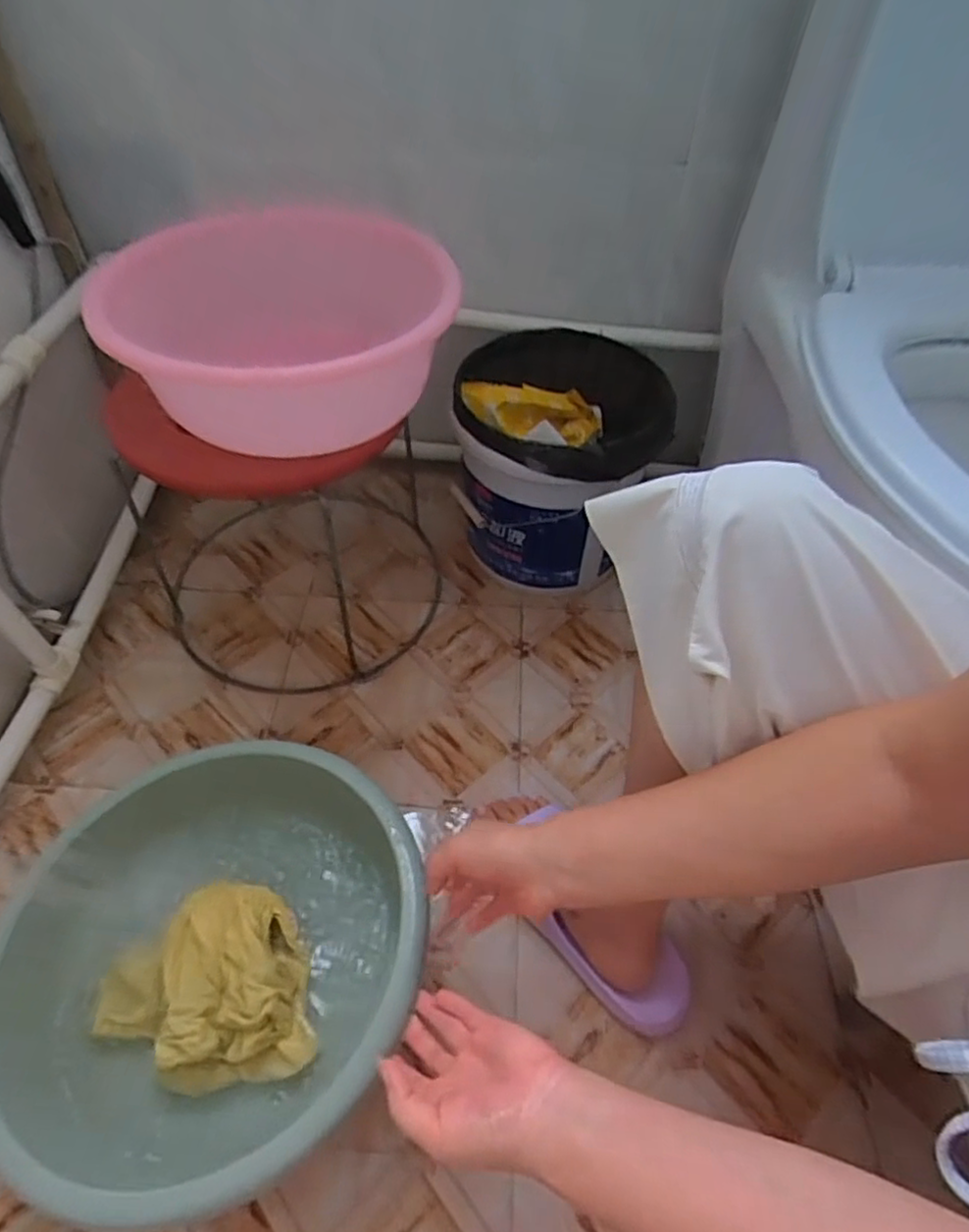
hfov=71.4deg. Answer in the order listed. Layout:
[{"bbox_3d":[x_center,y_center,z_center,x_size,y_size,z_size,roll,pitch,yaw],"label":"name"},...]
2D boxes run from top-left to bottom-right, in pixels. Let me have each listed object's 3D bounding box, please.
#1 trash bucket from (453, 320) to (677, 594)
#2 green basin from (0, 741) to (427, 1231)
[{"bbox_3d":[0.096,-0.199,0.932,0.262,0.269,0.291,12,50,9],"label":"trash bucket"},{"bbox_3d":[-0.215,0.275,0.553,0.307,0.121,0.326,2,50,-2],"label":"green basin"}]

